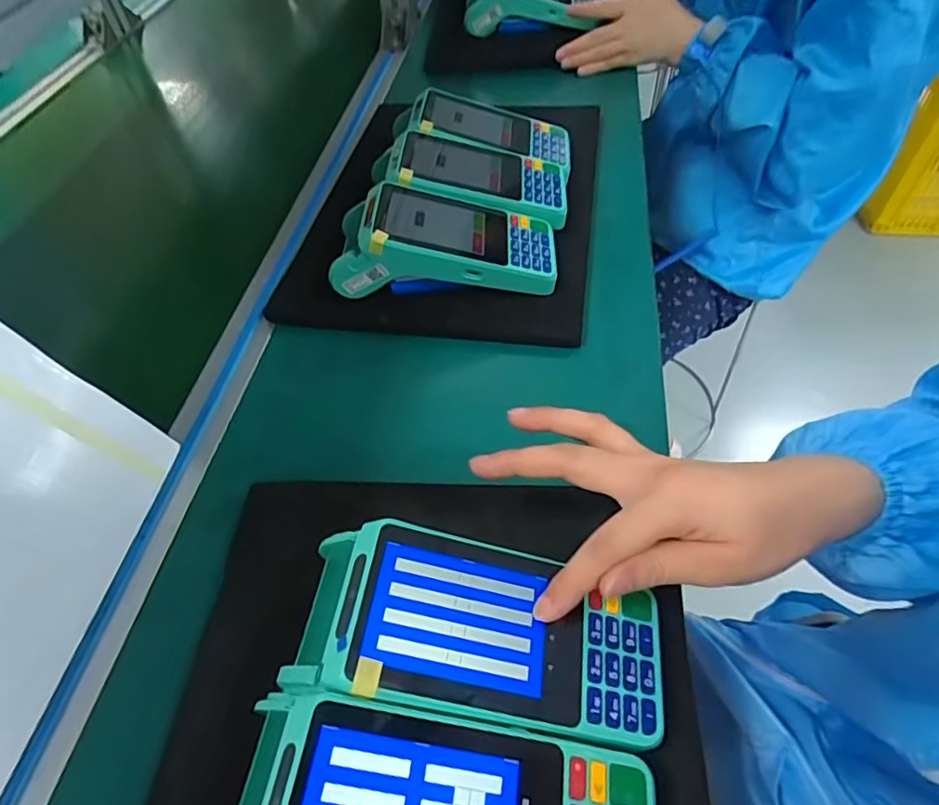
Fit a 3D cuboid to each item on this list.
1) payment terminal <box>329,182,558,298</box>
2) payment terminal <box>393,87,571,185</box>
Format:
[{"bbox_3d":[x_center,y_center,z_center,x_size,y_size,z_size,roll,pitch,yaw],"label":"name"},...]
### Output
[{"bbox_3d":[-0.016,-0.119,0.445,0.167,0.068,0.080,0,52,3],"label":"payment terminal"},{"bbox_3d":[0.012,-0.247,0.530,0.164,0.039,0.082,12,53,-4],"label":"payment terminal"}]

